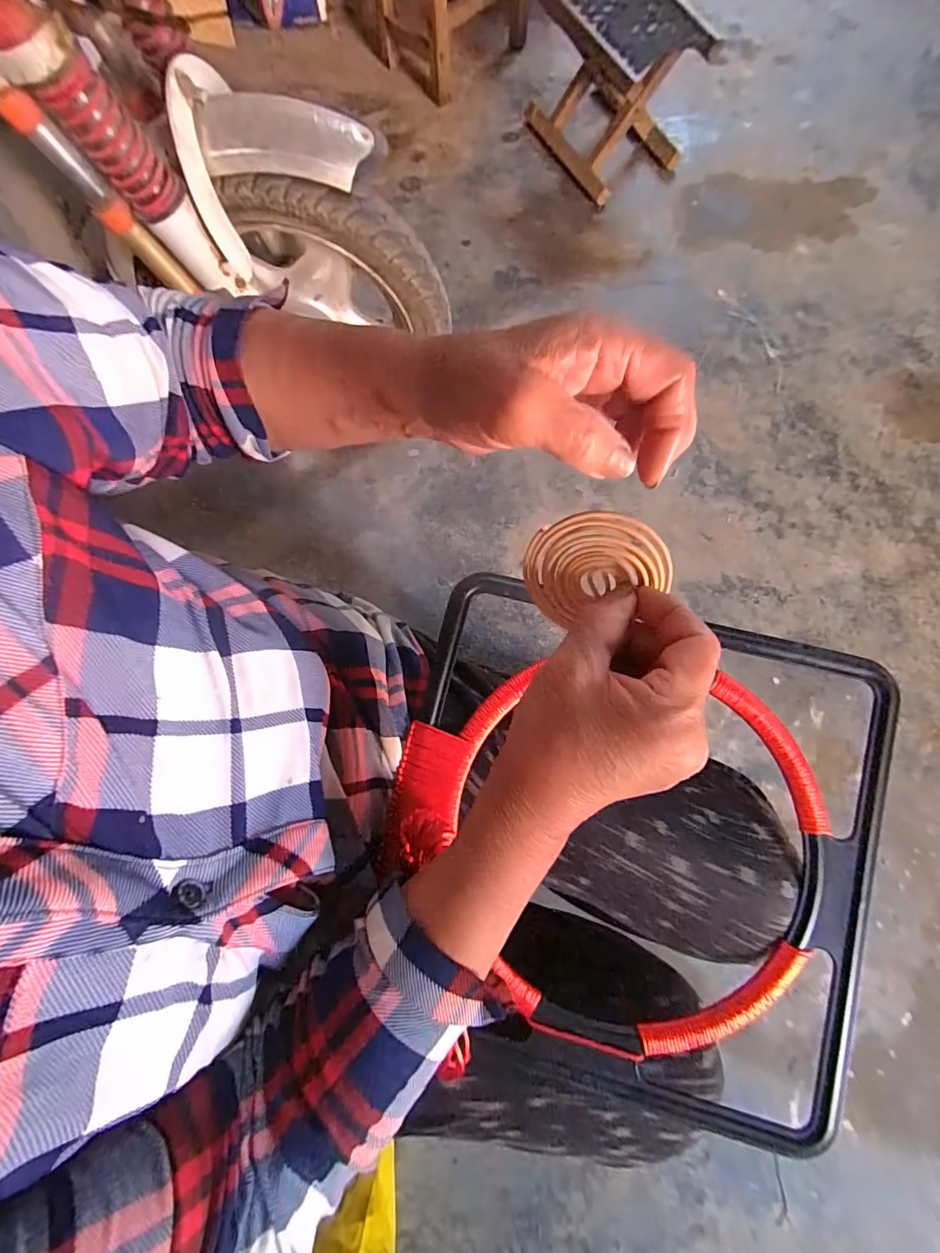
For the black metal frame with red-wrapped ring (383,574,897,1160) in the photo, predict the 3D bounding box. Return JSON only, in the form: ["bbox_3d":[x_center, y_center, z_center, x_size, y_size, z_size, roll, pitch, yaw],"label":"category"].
[{"bbox_3d":[0.110,0.150,0.327,0.334,0.038,0.325,13,80,2],"label":"black metal frame with red-wrapped ring"}]

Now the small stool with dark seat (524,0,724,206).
[{"bbox_3d":[0.284,-1.080,0.928,0.226,0.199,0.282,-29,81,-6],"label":"small stool with dark seat"}]

